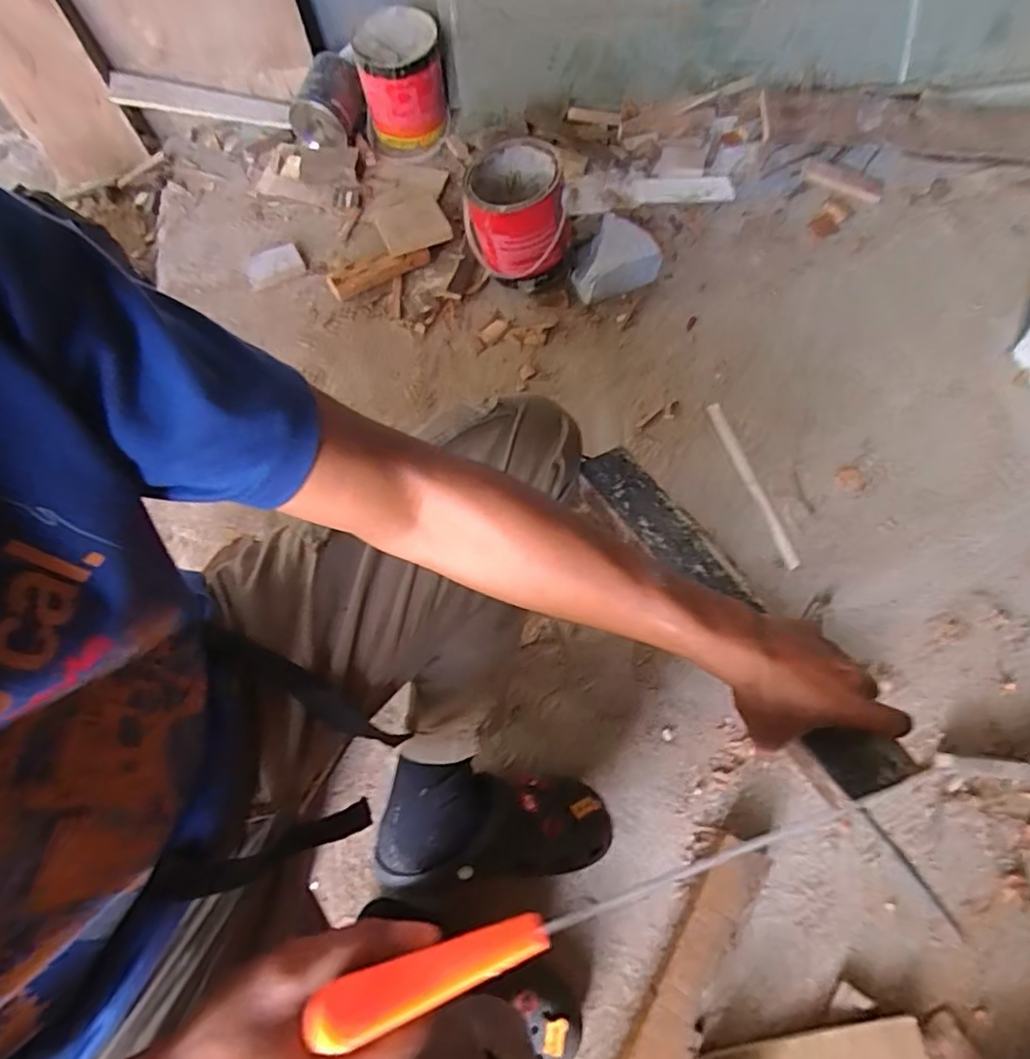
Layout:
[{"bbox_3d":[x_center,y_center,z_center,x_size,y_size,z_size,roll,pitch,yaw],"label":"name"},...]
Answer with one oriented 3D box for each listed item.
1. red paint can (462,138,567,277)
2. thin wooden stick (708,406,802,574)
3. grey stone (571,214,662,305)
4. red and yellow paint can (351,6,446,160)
[{"bbox_3d":[0.006,-0.507,0.943,0.158,0.130,0.155,4,67,3],"label":"red paint can"},{"bbox_3d":[0.347,-0.069,0.874,0.021,0.007,0.273,-17,69,-5],"label":"thin wooden stick"},{"bbox_3d":[0.155,-0.454,0.995,0.141,0.073,0.122,-26,70,-8],"label":"grey stone"},{"bbox_3d":[-0.205,-0.819,1.098,0.155,0.160,0.176,-10,68,-2],"label":"red and yellow paint can"}]

